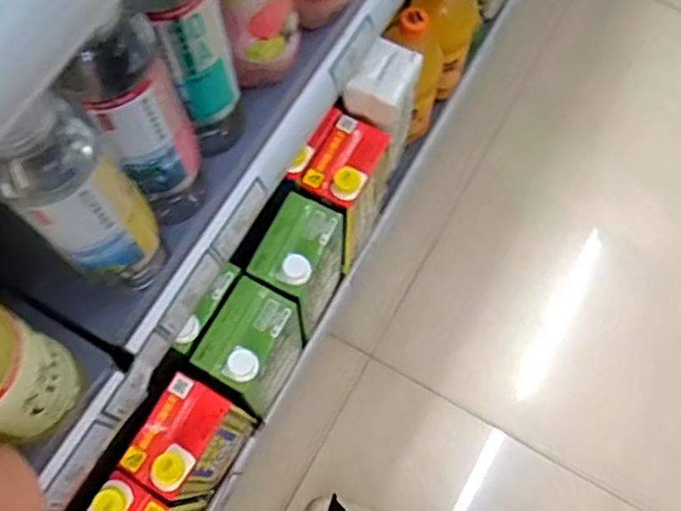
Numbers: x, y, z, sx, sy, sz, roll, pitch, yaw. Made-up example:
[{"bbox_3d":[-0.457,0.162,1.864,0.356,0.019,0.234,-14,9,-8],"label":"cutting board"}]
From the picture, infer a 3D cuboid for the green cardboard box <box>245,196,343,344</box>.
[{"bbox_3d":[-0.043,0.017,0.678,0.062,0.193,0.097,26,71,8],"label":"green cardboard box"}]

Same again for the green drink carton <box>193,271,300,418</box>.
[{"bbox_3d":[-0.085,0.095,0.633,0.068,0.158,0.097,27,71,8],"label":"green drink carton"}]

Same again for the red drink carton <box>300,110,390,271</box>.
[{"bbox_3d":[0.006,-0.067,0.706,0.070,0.180,0.103,27,71,8],"label":"red drink carton"}]

